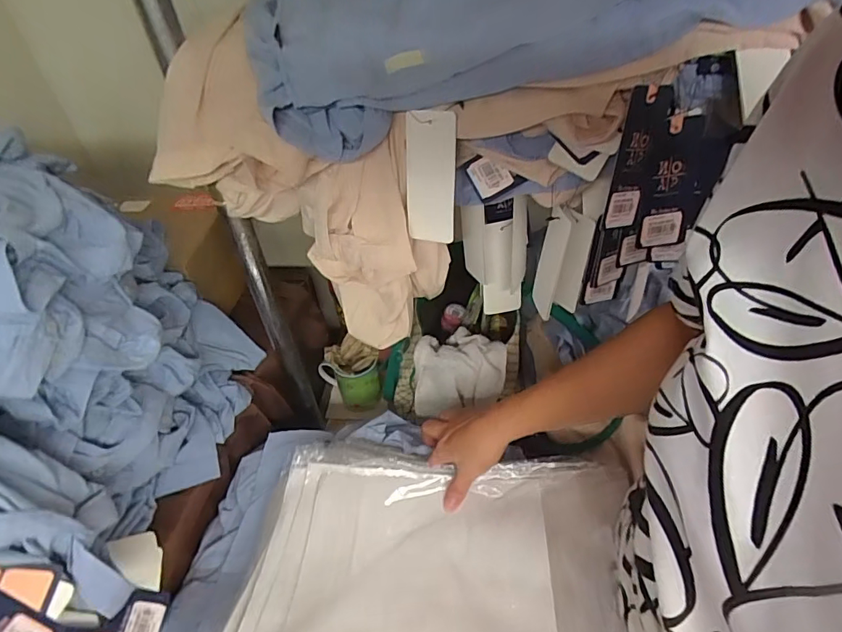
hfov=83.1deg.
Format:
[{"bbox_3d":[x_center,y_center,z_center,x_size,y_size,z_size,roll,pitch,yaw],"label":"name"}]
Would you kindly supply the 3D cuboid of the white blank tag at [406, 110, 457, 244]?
[{"bbox_3d":[0.009,-0.126,0.440,0.045,0.119,0.007,7,32,12],"label":"white blank tag"}]

